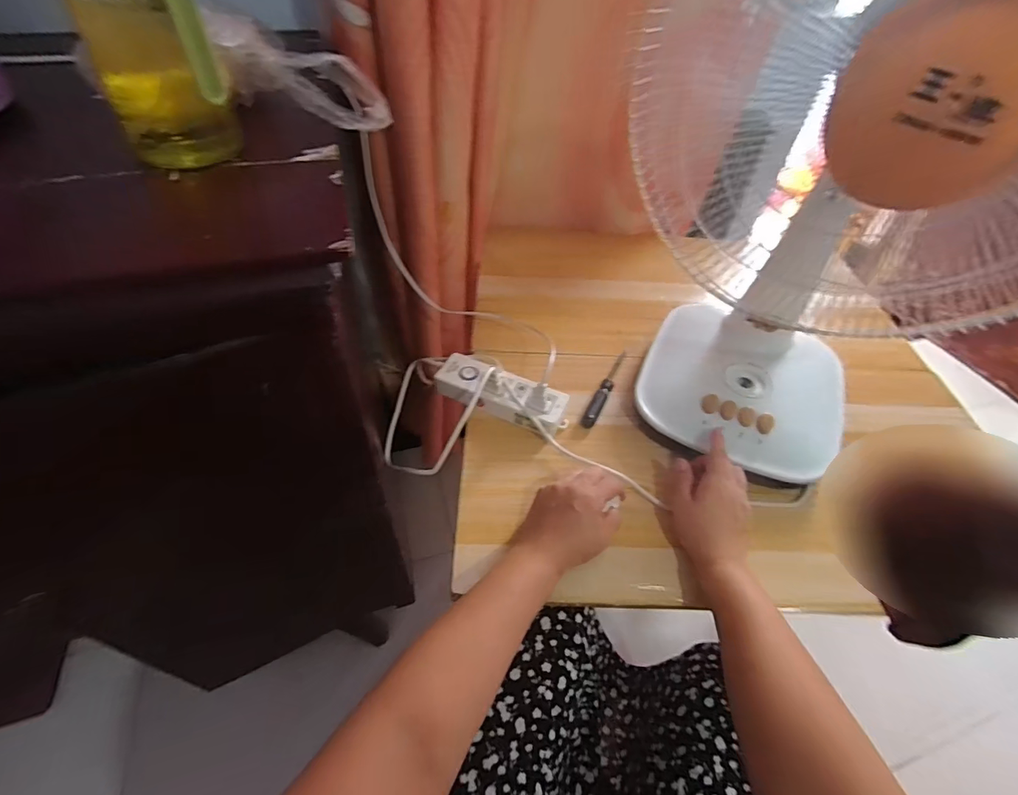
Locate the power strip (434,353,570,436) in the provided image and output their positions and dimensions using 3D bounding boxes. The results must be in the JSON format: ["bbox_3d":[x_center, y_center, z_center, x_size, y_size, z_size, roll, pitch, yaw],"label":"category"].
[{"bbox_3d":[-0.011,-0.005,0.587,0.166,0.032,0.057,22,51,15],"label":"power strip"}]

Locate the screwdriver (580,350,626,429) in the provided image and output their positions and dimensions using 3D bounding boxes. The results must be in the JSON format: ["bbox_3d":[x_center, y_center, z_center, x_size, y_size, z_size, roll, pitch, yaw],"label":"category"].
[{"bbox_3d":[0.134,-0.016,0.633,0.019,0.017,0.154,23,51,16],"label":"screwdriver"}]

